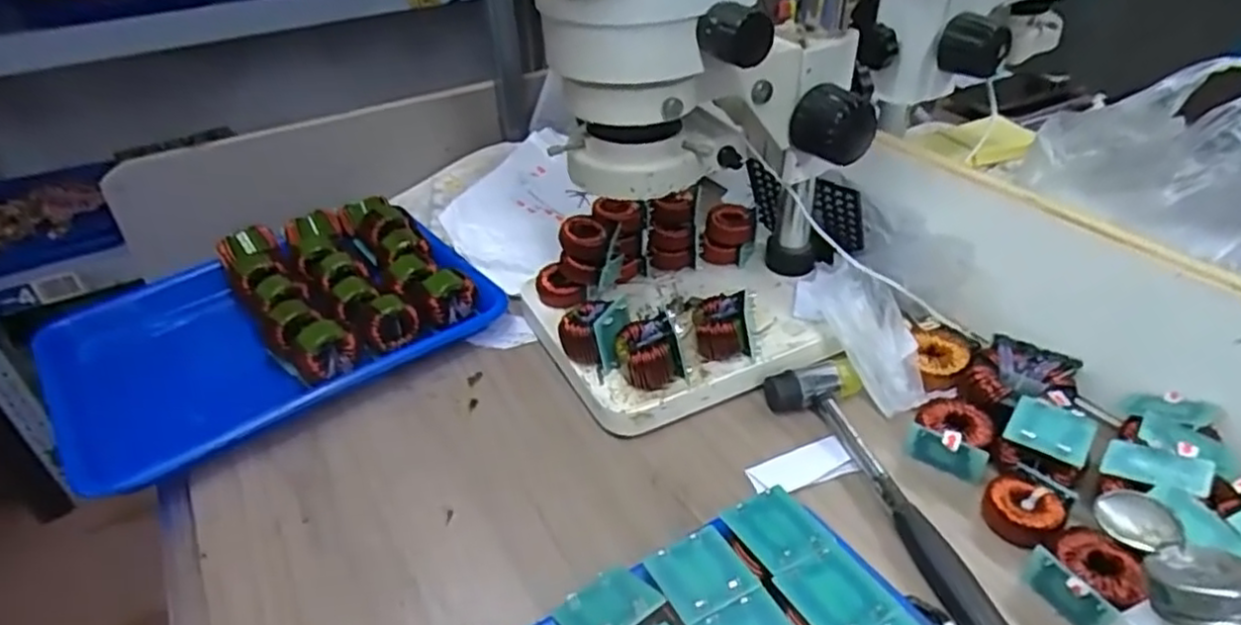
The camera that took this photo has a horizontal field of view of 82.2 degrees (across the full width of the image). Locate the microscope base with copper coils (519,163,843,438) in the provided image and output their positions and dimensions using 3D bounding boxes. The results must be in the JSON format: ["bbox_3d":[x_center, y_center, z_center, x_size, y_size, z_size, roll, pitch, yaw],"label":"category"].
[{"bbox_3d":[0.049,-0.014,0.578,0.216,0.090,0.187,-15,38,-17],"label":"microscope base with copper coils"}]

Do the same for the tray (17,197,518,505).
[{"bbox_3d":[-0.293,0.005,0.599,0.322,0.061,0.245,-27,42,-30],"label":"tray"}]

